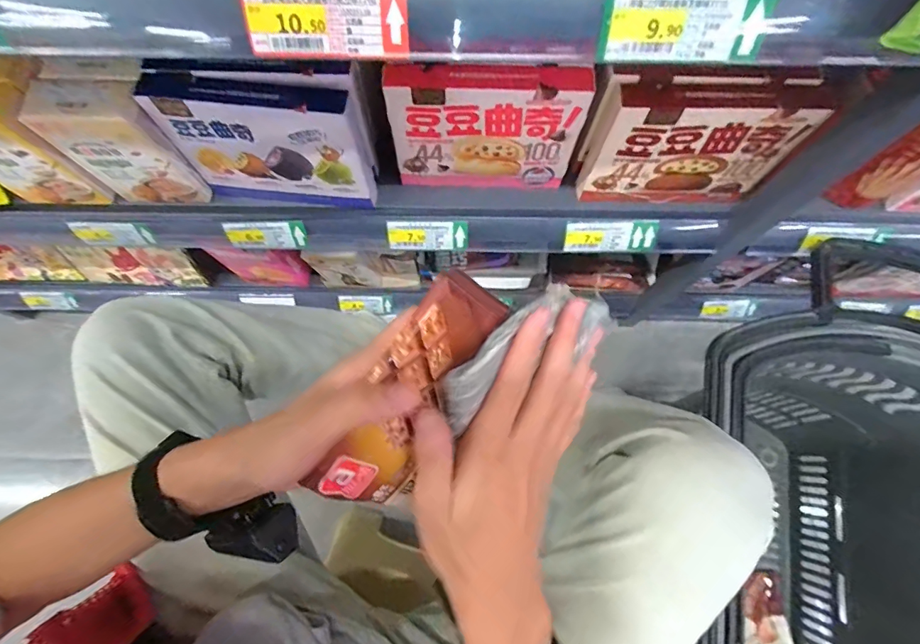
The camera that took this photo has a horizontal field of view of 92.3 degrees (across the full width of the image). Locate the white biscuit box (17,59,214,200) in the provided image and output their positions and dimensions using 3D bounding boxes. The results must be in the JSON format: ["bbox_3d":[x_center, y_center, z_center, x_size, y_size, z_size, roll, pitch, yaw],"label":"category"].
[{"bbox_3d":[-0.342,-0.188,0.461,0.110,0.147,0.055,-1,74,-1],"label":"white biscuit box"}]

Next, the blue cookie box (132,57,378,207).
[{"bbox_3d":[-0.189,-0.187,0.445,0.186,0.148,0.057,3,74,0],"label":"blue cookie box"}]

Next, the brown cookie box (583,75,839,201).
[{"bbox_3d":[0.233,-0.179,0.444,0.190,0.138,0.045,0,74,0],"label":"brown cookie box"}]

